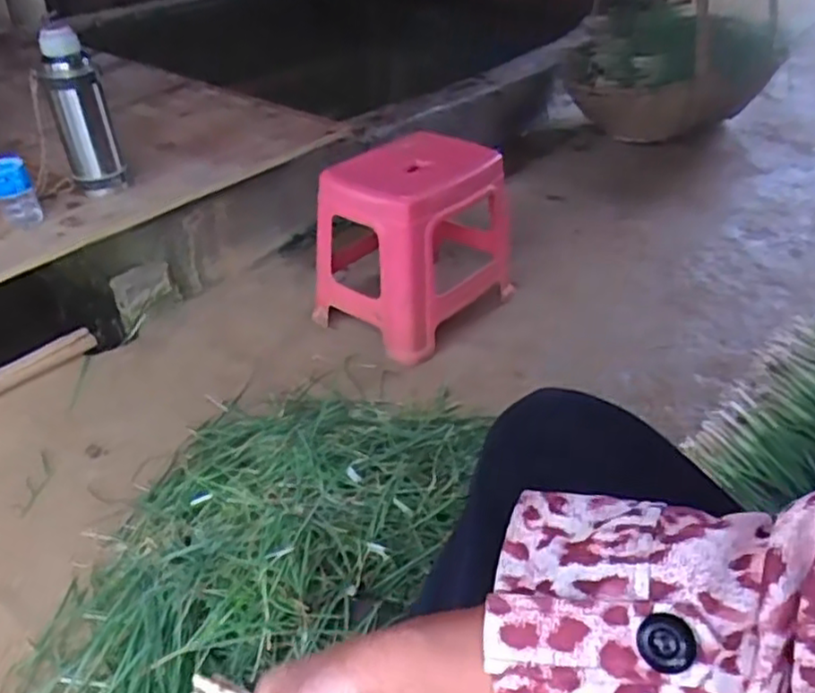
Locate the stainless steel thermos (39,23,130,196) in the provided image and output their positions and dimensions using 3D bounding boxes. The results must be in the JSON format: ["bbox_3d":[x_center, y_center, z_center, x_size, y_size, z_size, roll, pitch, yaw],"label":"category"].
[{"bbox_3d":[-0.593,-0.430,1.282,0.093,0.275,0.075,-16,42,-24],"label":"stainless steel thermos"}]

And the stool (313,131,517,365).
[{"bbox_3d":[0.027,-0.224,1.371,0.282,0.326,0.372,27,43,30],"label":"stool"}]

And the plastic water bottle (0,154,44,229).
[{"bbox_3d":[-0.694,-0.272,1.234,0.073,0.109,0.072,-24,42,-29],"label":"plastic water bottle"}]

